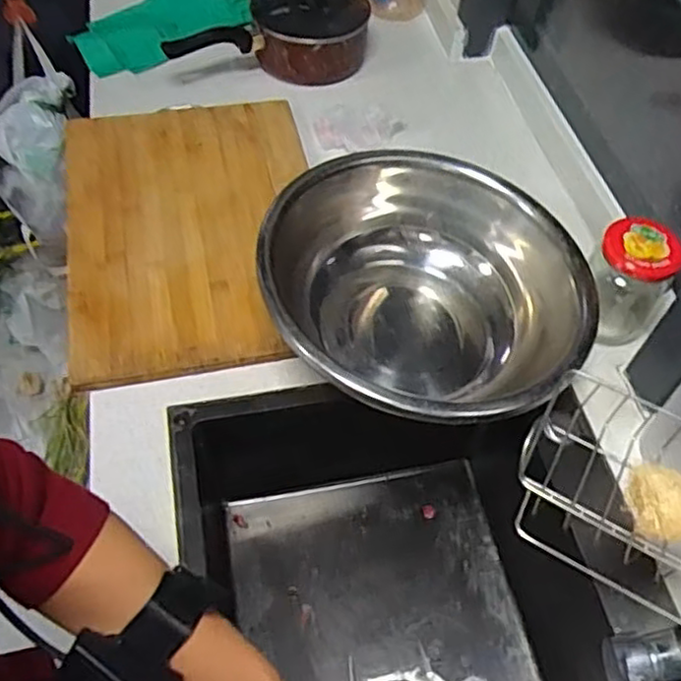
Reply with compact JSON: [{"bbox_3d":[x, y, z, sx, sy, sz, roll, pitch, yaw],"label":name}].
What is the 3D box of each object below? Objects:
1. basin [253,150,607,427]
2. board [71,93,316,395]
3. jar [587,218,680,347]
[{"bbox_3d":[0.082,-0.051,0.736,0.328,0.131,0.328,2,55,-2],"label":"basin"},{"bbox_3d":[-0.182,-0.154,0.847,0.294,0.035,0.430,-8,56,-9],"label":"board"},{"bbox_3d":[0.318,-0.062,0.765,0.073,0.128,0.083,-19,58,-16],"label":"jar"}]

